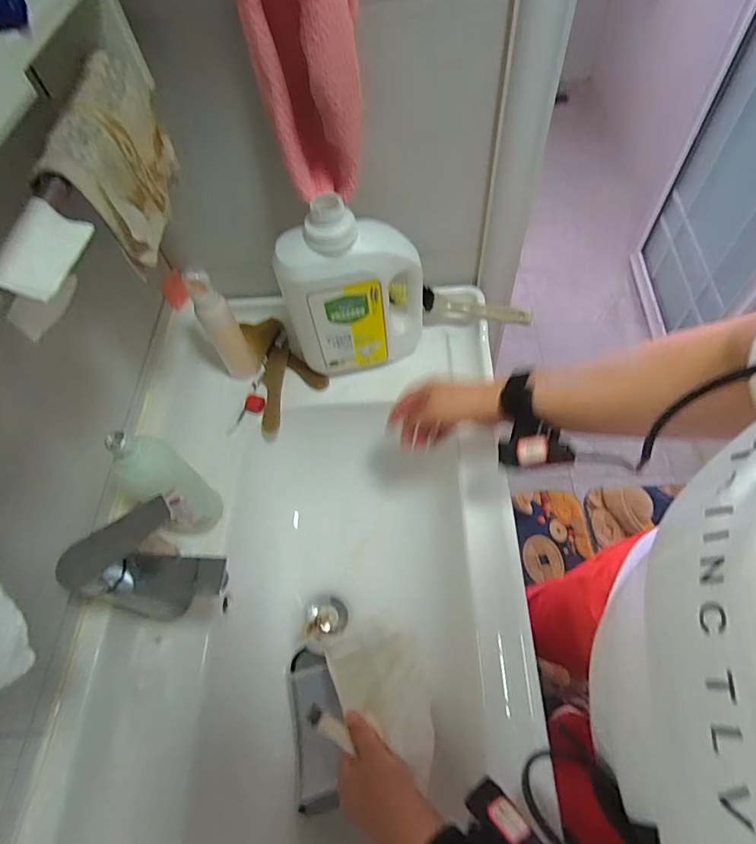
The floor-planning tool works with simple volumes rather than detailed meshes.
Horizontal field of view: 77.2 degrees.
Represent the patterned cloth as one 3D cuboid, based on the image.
[{"bbox_3d":[-0.233,-0.239,0.434,0.037,0.107,0.182,-6,60,1],"label":"patterned cloth"}]

